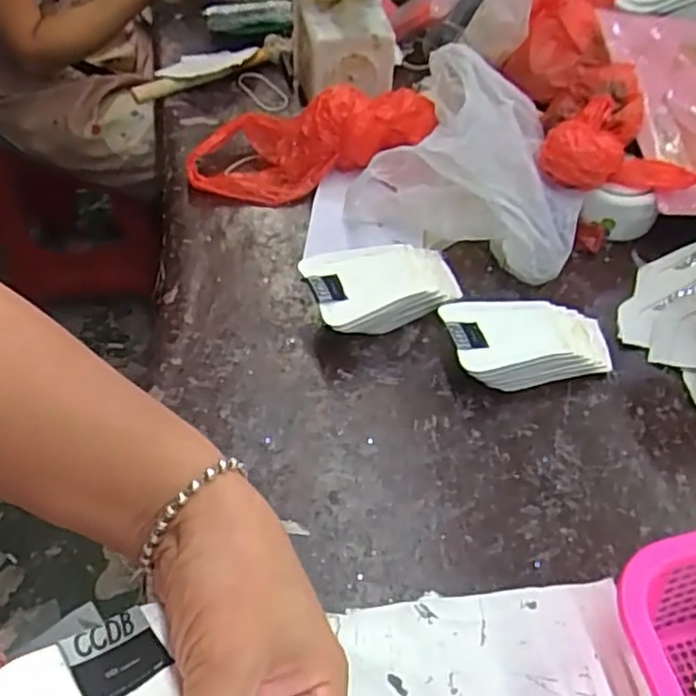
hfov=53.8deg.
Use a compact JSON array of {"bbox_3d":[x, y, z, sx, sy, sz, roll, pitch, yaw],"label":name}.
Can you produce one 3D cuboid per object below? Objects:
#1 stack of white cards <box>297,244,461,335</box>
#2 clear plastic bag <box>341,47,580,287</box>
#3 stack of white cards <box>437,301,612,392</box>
[{"bbox_3d":[0.040,-0.061,0.674,0.159,0.053,0.084,-18,54,-14],"label":"stack of white cards"},{"bbox_3d":[0.143,-0.209,0.734,0.235,0.099,0.220,19,54,15],"label":"clear plastic bag"},{"bbox_3d":[0.168,-0.005,0.634,0.156,0.047,0.085,-5,51,-5],"label":"stack of white cards"}]

